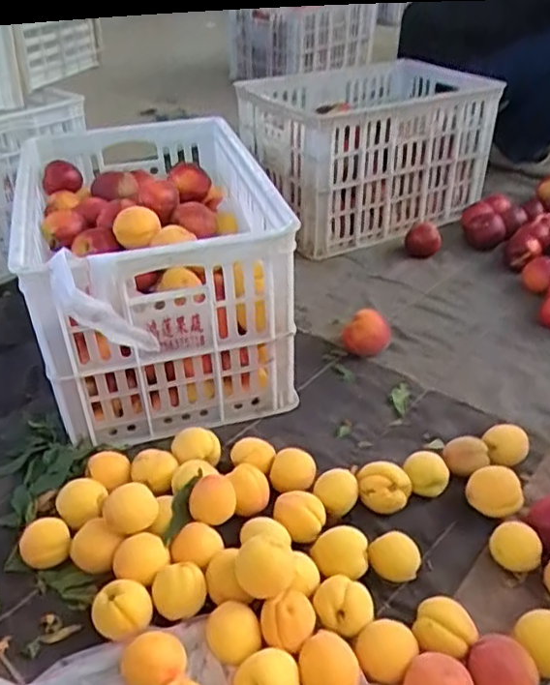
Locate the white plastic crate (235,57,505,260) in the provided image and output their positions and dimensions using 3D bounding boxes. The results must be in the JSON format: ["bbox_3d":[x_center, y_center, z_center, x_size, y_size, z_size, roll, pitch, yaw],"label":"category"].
[{"bbox_3d":[0.189,-0.413,1.384,0.450,0.279,0.313,-17,41,-25],"label":"white plastic crate"}]

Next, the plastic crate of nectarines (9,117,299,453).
[{"bbox_3d":[-0.187,-0.111,0.982,0.328,0.299,0.510,-8,37,-14],"label":"plastic crate of nectarines"}]

